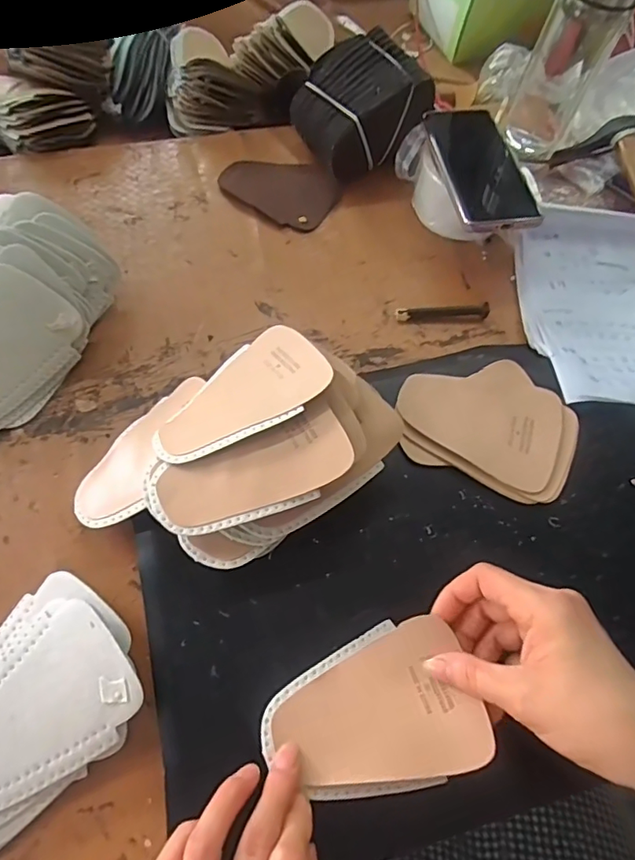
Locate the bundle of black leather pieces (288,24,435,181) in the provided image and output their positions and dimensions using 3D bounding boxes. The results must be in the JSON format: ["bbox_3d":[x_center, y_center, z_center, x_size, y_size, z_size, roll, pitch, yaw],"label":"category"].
[{"bbox_3d":[0.043,-0.344,0.569,0.122,0.093,0.118,-20,65,-13],"label":"bundle of black leather pieces"}]

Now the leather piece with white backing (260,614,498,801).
[{"bbox_3d":[0.032,0.171,0.316,0.122,0.020,0.087,-16,65,-11],"label":"leather piece with white backing"}]

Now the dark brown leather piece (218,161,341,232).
[{"bbox_3d":[-0.041,-0.264,0.571,0.124,0.006,0.094,26,66,12],"label":"dark brown leather piece"}]

